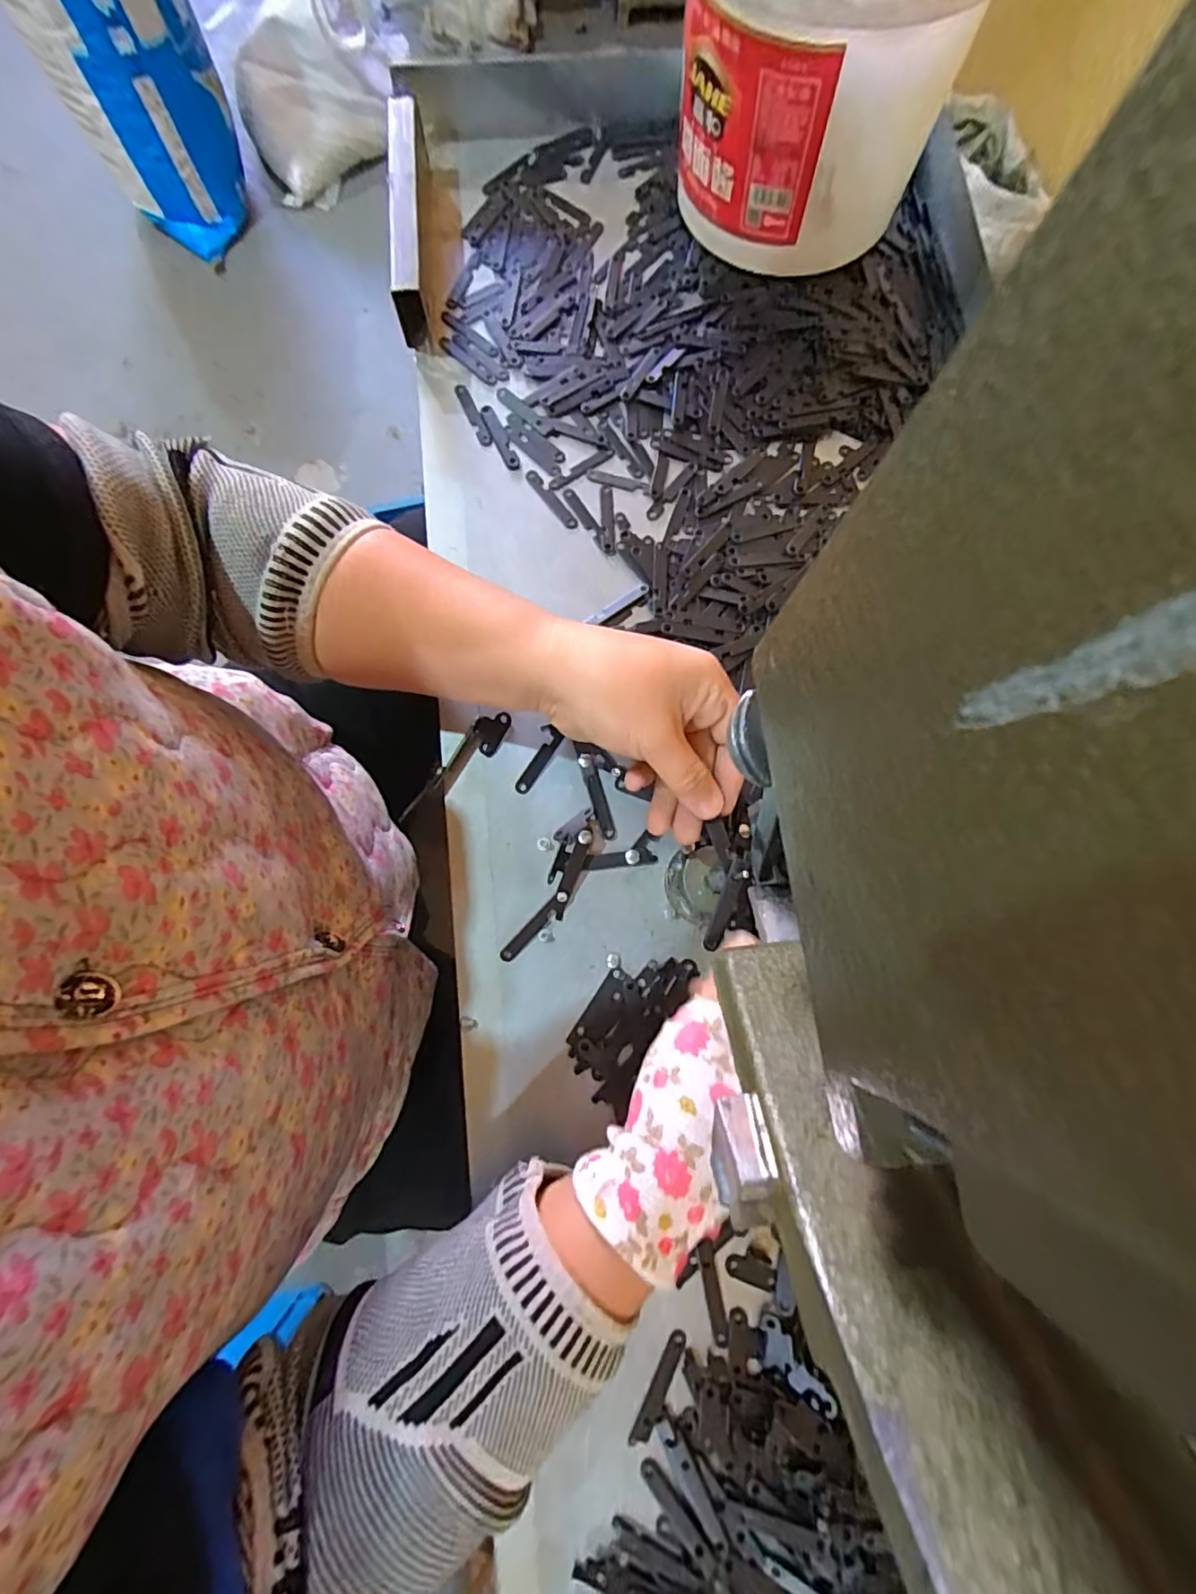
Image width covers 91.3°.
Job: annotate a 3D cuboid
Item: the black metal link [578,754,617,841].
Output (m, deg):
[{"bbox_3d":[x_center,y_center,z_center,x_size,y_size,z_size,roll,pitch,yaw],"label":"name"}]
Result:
[{"bbox_3d":[0.000,0.000,0.352,0.009,0.004,0.053,-18,79,-3],"label":"black metal link"}]

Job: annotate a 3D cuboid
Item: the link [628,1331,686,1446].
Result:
[{"bbox_3d":[0.031,0.301,0.296,0.010,0.004,0.053,26,80,5],"label":"link"}]

